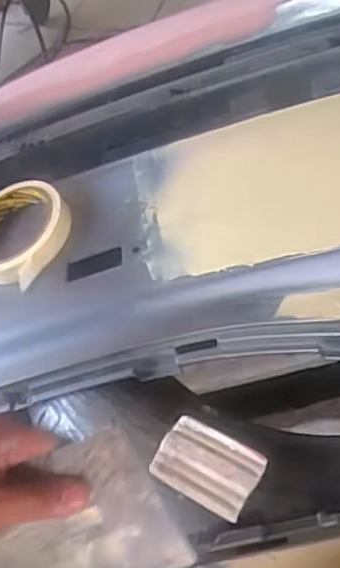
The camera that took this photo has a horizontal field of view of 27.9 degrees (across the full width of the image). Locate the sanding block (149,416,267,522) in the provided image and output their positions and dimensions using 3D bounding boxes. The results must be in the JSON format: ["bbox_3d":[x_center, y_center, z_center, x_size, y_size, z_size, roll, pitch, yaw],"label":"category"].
[{"bbox_3d":[0.025,0.124,0.464,0.068,0.014,0.046,24,60,24],"label":"sanding block"}]

